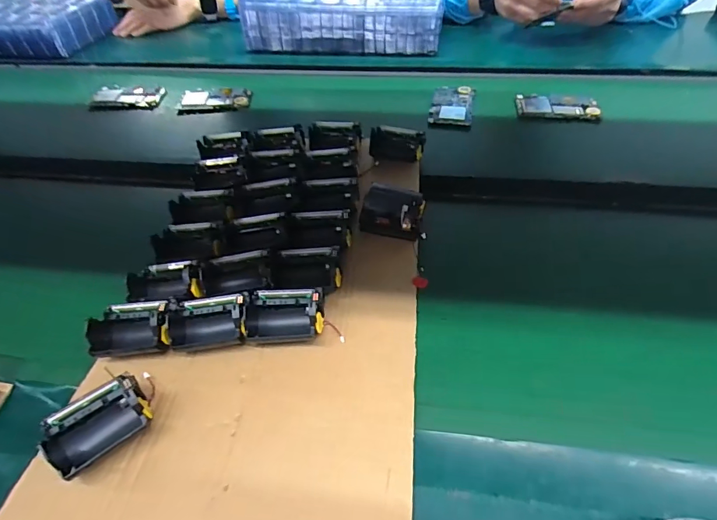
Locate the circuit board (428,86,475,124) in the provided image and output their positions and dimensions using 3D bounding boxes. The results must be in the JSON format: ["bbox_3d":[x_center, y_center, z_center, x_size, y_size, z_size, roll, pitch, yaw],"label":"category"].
[{"bbox_3d":[0.153,-0.255,0.692,0.066,0.006,0.114,9,51,10],"label":"circuit board"}]

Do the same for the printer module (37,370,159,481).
[{"bbox_3d":[-0.206,0.131,0.342,0.084,0.040,0.053,-35,56,-24],"label":"printer module"}]

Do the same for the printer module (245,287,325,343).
[{"bbox_3d":[-0.072,0.052,0.415,0.074,0.036,0.060,2,49,5],"label":"printer module"}]

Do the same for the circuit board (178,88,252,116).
[{"bbox_3d":[-0.246,-0.280,0.733,0.123,0.011,0.073,-3,49,1],"label":"circuit board"}]

